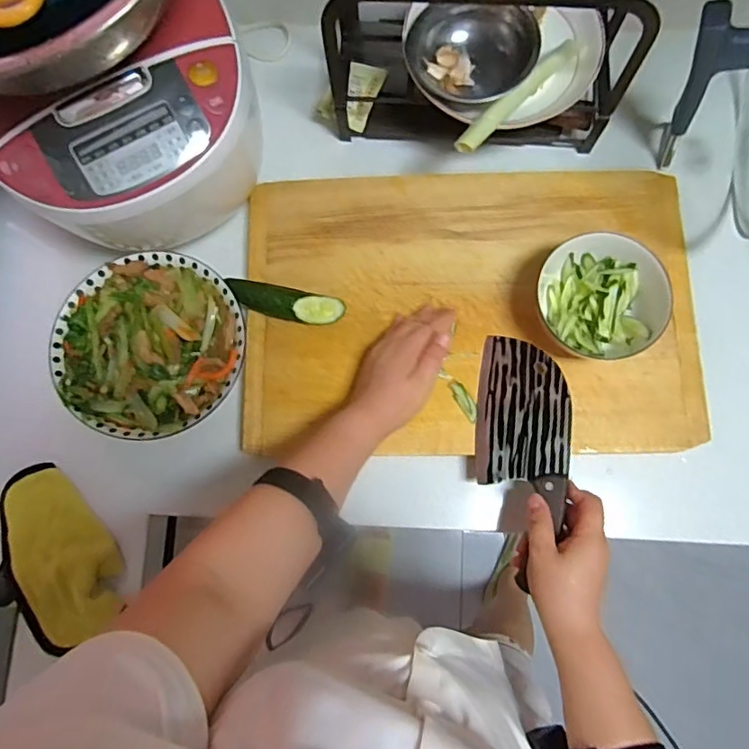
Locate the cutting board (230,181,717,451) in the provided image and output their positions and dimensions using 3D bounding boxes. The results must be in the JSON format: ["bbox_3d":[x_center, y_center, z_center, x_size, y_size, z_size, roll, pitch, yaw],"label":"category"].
[{"bbox_3d":[0.101,-0.071,0.595,0.474,0.020,0.307,-1,80,1],"label":"cutting board"}]

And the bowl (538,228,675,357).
[{"bbox_3d":[0.226,-0.075,0.562,0.115,0.065,0.122,0,80,1],"label":"bowl"}]

